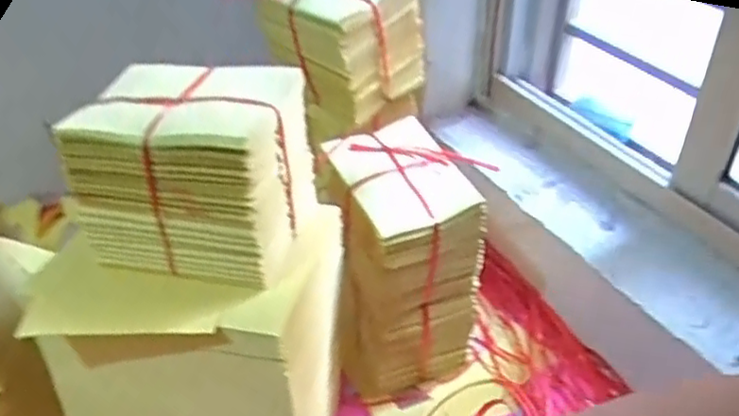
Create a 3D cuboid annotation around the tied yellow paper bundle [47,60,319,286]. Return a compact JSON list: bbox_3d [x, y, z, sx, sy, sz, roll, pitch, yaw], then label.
[{"bbox_3d":[-0.145,-0.036,0.558,0.160,0.132,0.132,12,40,15],"label":"tied yellow paper bundle"}]

